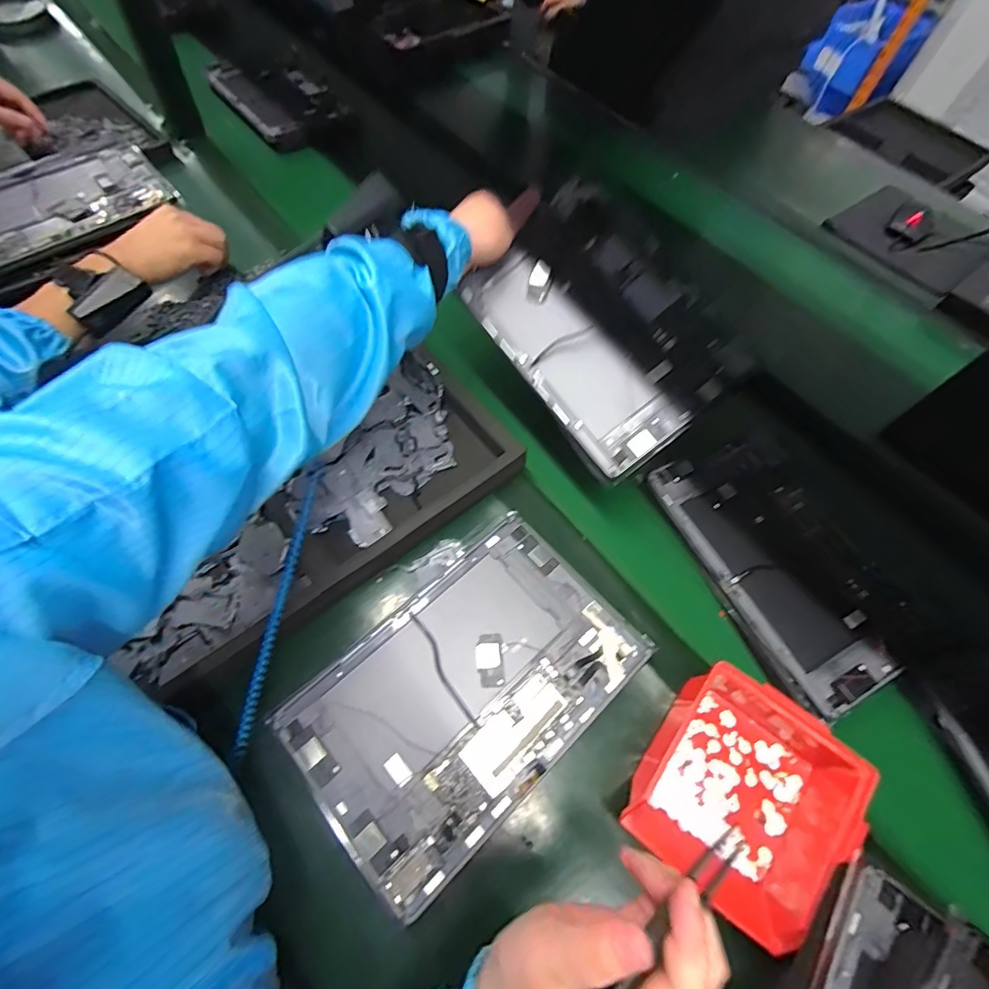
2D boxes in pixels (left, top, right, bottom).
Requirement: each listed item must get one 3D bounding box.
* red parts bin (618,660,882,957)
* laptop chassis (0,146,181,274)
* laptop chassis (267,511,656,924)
[{"bbox_3d":[0.183,0.216,0.354,0.137,0.071,0.144,36,65,15],"label":"red parts bin"},{"bbox_3d":[-0.544,-0.357,0.597,0.260,0.026,0.182,-32,68,-19],"label":"laptop chassis"},{"bbox_3d":[-0.020,0.150,0.386,0.256,0.007,0.167,-38,70,-21],"label":"laptop chassis"}]

